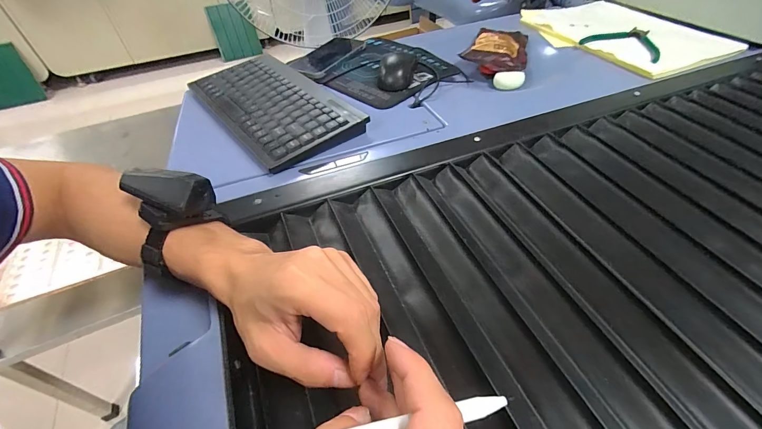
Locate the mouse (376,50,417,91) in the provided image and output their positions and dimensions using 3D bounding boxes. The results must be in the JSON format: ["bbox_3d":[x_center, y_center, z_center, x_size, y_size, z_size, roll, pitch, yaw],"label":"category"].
[{"bbox_3d":[0.025,-0.233,0.546,0.055,0.034,0.082,6,47,9],"label":"mouse"}]

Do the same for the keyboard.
[{"bbox_3d":[-0.157,-0.158,0.489,0.145,0.028,0.276,-33,53,-26],"label":"keyboard"}]

